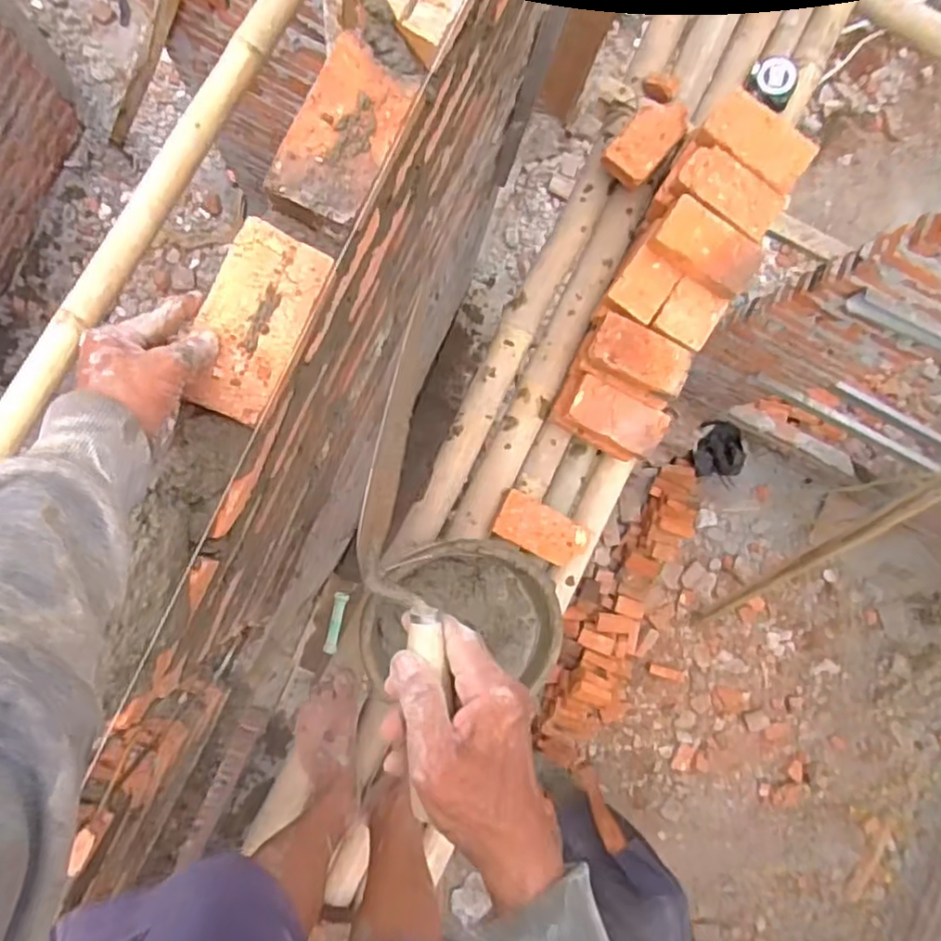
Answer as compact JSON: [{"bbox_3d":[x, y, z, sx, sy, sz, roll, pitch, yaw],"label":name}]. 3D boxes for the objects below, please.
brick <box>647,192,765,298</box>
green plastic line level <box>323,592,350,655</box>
[{"bbox_3d":[0.359,-0.339,1.011,0.159,0.041,0.088,27,103,-8],"label":"brick"},{"bbox_3d":[-0.179,0.205,0.885,0.018,0.017,0.081,12,87,-5],"label":"green plastic line level"}]

